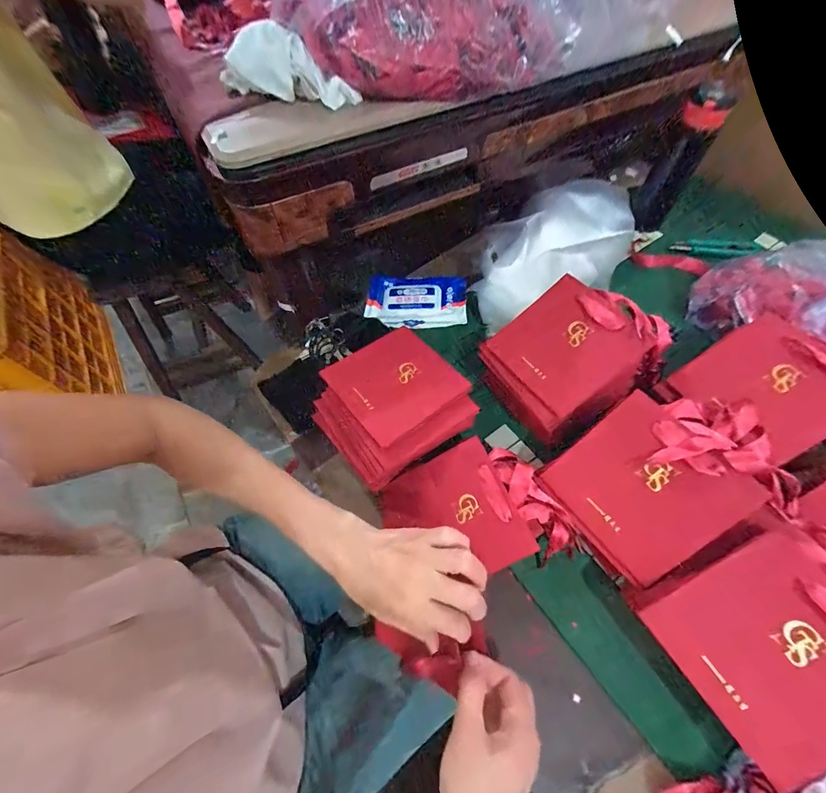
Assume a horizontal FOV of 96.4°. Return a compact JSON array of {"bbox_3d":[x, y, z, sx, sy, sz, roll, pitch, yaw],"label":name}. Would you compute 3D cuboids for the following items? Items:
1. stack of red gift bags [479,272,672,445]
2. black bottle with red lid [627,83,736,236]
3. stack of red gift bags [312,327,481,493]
[{"bbox_3d":[0.196,-0.054,0.470,0.198,0.061,0.159,-43,70,23],"label":"stack of red gift bags"},{"bbox_3d":[0.442,-0.392,0.628,0.068,0.206,0.073,39,68,20],"label":"black bottle with red lid"},{"bbox_3d":[-0.029,0.008,0.477,0.172,0.050,0.158,-32,65,-16],"label":"stack of red gift bags"}]

